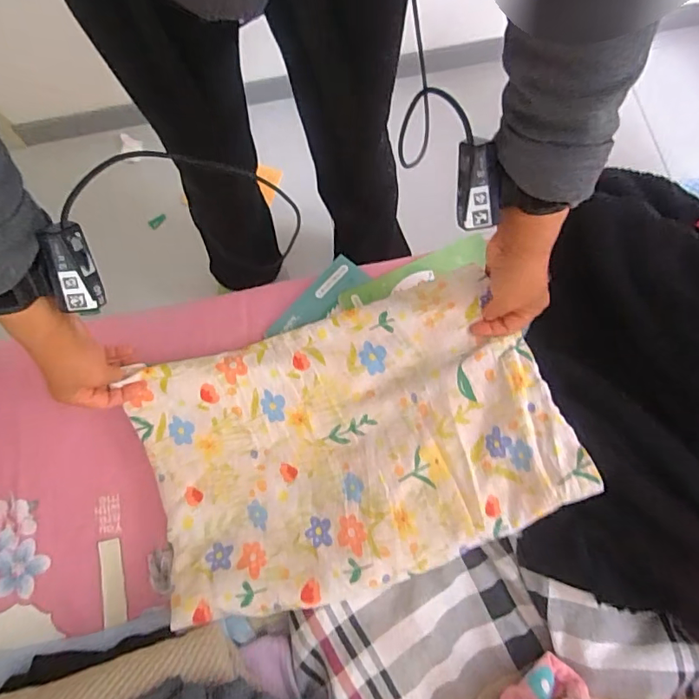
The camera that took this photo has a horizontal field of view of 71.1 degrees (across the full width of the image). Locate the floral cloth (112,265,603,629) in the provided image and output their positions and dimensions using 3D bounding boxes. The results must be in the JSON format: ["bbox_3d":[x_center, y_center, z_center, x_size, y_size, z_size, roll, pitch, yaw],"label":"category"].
[{"bbox_3d":[-0.007,0.089,0.484,0.388,0.071,0.265,-22,76,-4],"label":"floral cloth"}]

